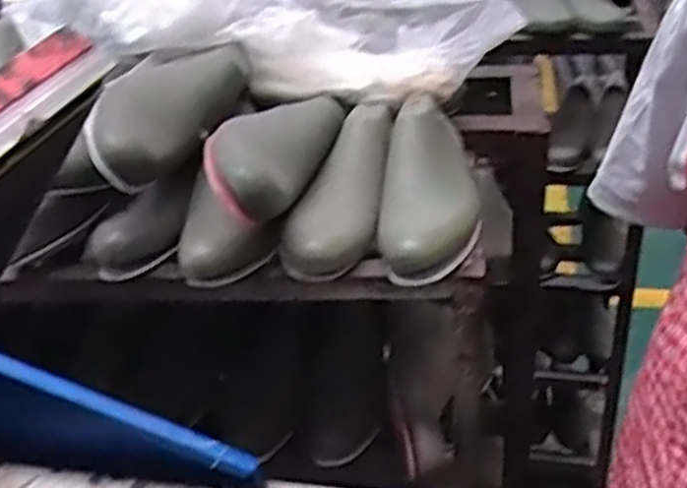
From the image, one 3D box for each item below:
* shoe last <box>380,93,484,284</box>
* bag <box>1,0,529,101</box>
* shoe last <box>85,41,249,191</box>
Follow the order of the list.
[{"bbox_3d":[0.087,-0.060,0.758,0.088,0.079,0.235,2,33,11],"label":"shoe last"},{"bbox_3d":[-0.087,-0.259,0.877,0.547,0.145,0.201,5,31,-10],"label":"bag"},{"bbox_3d":[-0.155,-0.138,0.741,0.059,0.082,0.225,8,34,18],"label":"shoe last"}]

